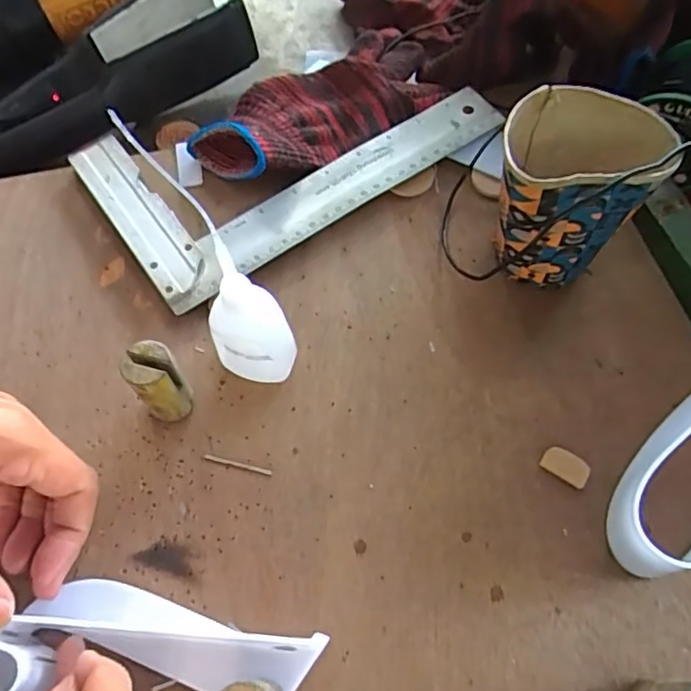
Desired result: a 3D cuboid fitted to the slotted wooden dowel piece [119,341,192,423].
[{"bbox_3d":[-0.096,0.021,0.313,0.024,0.052,0.025,-2,63,4],"label":"slotted wooden dowel piece"}]

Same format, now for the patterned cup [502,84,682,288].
[{"bbox_3d":[0.120,-0.082,0.332,0.075,0.098,0.063,12,64,10],"label":"patterned cup"}]

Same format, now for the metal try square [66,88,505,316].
[{"bbox_3d":[-0.038,-0.137,0.409,0.254,0.011,0.142,-33,68,-15],"label":"metal try square"}]

